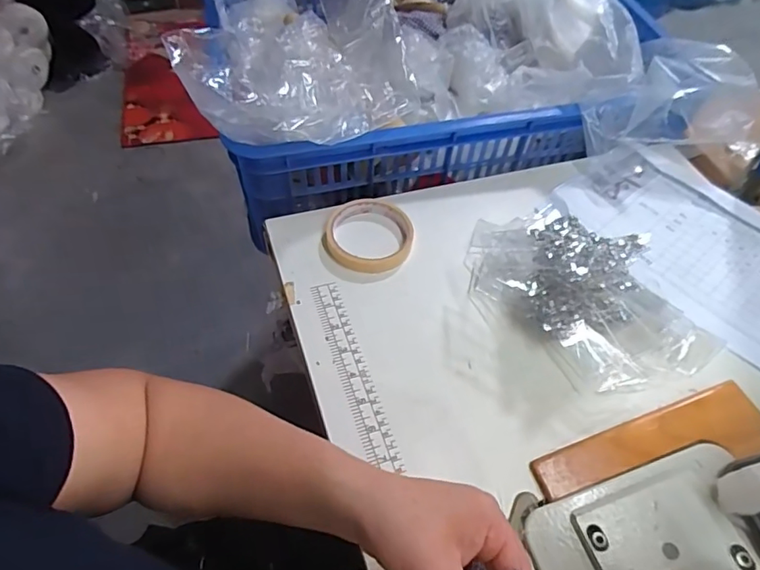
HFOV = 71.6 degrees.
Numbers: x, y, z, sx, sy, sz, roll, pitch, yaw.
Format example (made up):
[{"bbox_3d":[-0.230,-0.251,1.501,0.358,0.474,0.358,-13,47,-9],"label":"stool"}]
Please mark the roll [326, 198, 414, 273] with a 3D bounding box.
[{"bbox_3d":[-0.010,-0.051,0.550,0.088,0.020,0.090,1,54,-2],"label":"roll"}]

